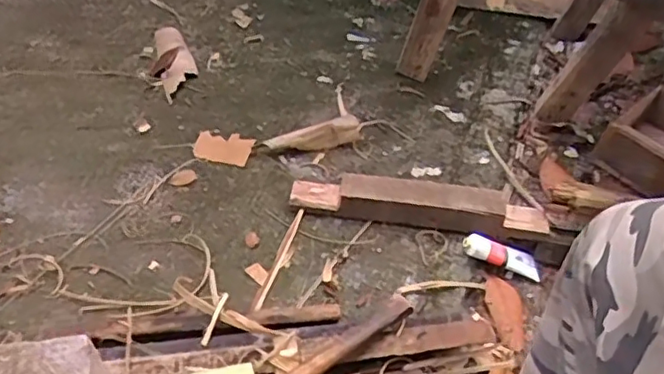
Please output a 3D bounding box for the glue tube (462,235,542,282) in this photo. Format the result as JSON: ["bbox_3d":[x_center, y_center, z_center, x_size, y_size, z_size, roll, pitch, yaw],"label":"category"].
[{"bbox_3d":[0.263,0.106,0.941,0.141,0.021,0.040,22,43,-20],"label":"glue tube"}]

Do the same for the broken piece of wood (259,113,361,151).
[{"bbox_3d":[-0.037,-0.085,1.061,0.178,0.042,0.038,-13,49,-18],"label":"broken piece of wood"}]

